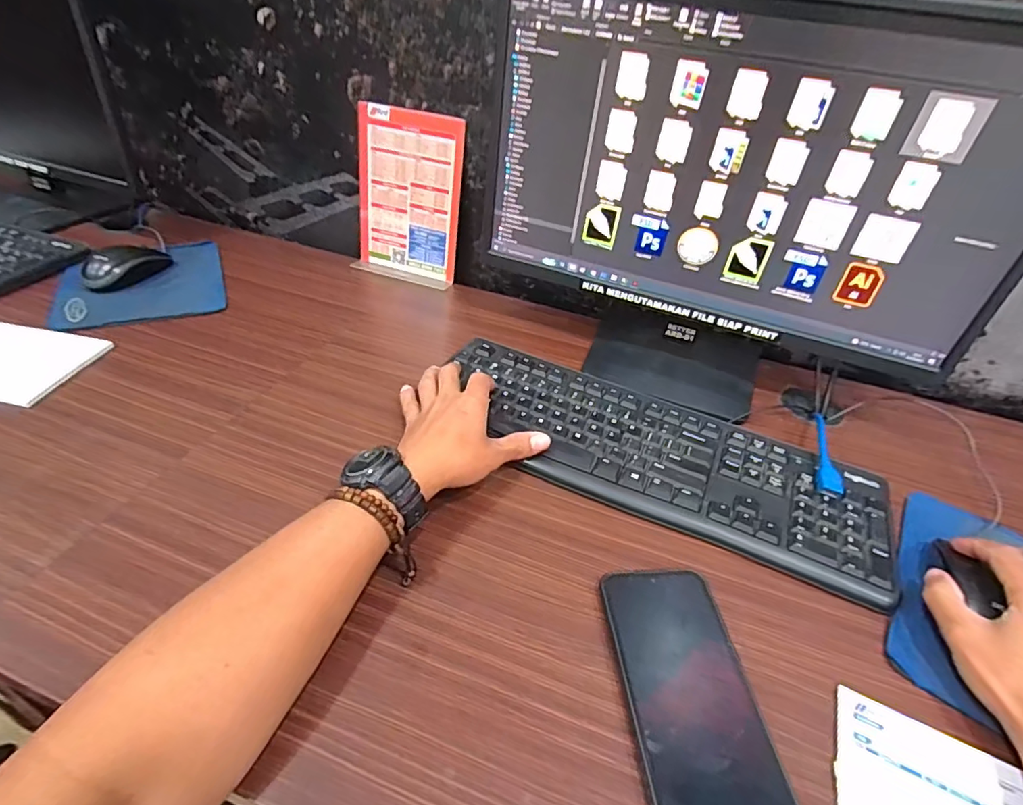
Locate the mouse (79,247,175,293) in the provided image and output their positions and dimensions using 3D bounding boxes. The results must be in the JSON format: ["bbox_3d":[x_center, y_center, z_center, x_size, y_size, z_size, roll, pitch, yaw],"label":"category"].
[{"bbox_3d":[-0.482,-0.172,0.654,0.051,0.035,0.105,29,45,25],"label":"mouse"}]

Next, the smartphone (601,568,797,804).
[{"bbox_3d":[0.110,0.182,0.328,0.078,0.015,0.158,1,40,-6],"label":"smartphone"}]

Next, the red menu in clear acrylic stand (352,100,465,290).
[{"bbox_3d":[-0.143,-0.275,0.707,0.150,0.203,0.054,14,41,10],"label":"red menu in clear acrylic stand"}]

